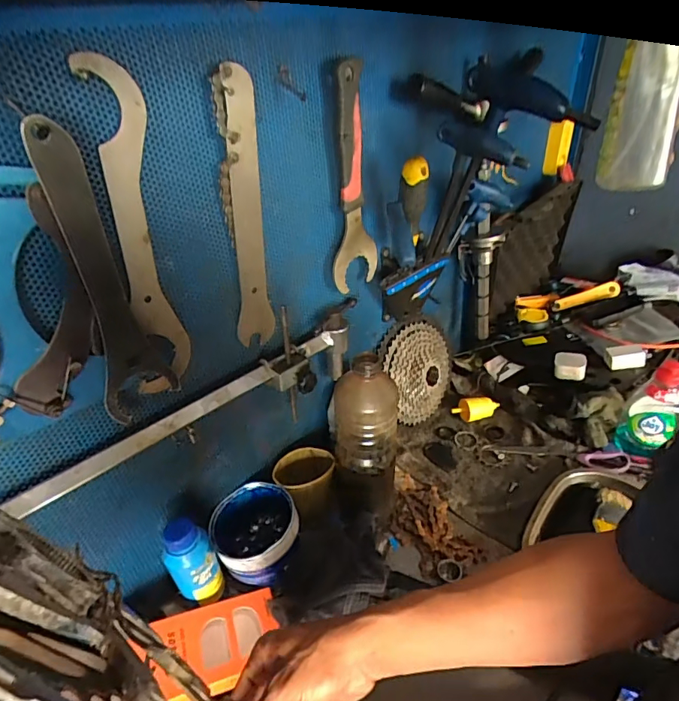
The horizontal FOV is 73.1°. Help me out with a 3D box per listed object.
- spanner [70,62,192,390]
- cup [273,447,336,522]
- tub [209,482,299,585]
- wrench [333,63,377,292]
[{"bbox_3d":[-0.166,-0.089,0.392,0.006,0.271,0.050,23,34,36],"label":"spanner"},{"bbox_3d":[-0.043,0.186,0.624,0.071,0.086,0.078,-3,35,2],"label":"cup"},{"bbox_3d":[-0.101,0.225,0.559,0.095,0.072,0.104,-3,35,2],"label":"tub"},{"bbox_3d":[0.017,-0.183,0.523,0.024,0.254,0.076,32,53,33],"label":"wrench"}]

